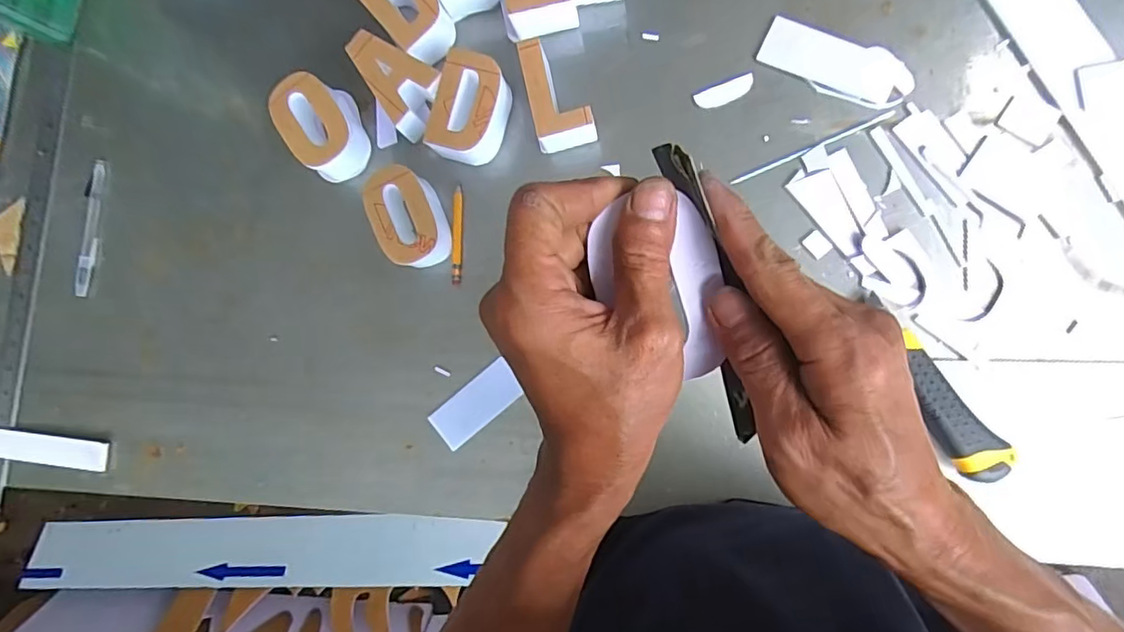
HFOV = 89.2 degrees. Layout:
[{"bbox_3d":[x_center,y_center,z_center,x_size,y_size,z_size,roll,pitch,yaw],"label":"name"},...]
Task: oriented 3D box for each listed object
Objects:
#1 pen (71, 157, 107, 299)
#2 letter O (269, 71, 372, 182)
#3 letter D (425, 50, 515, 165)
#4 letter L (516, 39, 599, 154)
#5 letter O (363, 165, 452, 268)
[{"bbox_3d":[-0.480,-0.089,0.578,0.016,0.009,0.138,8,90,9],"label":"pen"},{"bbox_3d":[-0.217,-0.171,0.516,0.056,0.048,0.081,-30,85,7],"label":"letter O"},{"bbox_3d":[-0.078,-0.178,0.497,0.052,0.047,0.083,15,92,9],"label":"letter D"},{"bbox_3d":[-0.002,-0.187,0.485,0.049,0.047,0.088,-11,87,9],"label":"letter L"},{"bbox_3d":[-0.133,-0.087,0.503,0.057,0.042,0.087,-22,85,7],"label":"letter O"}]

